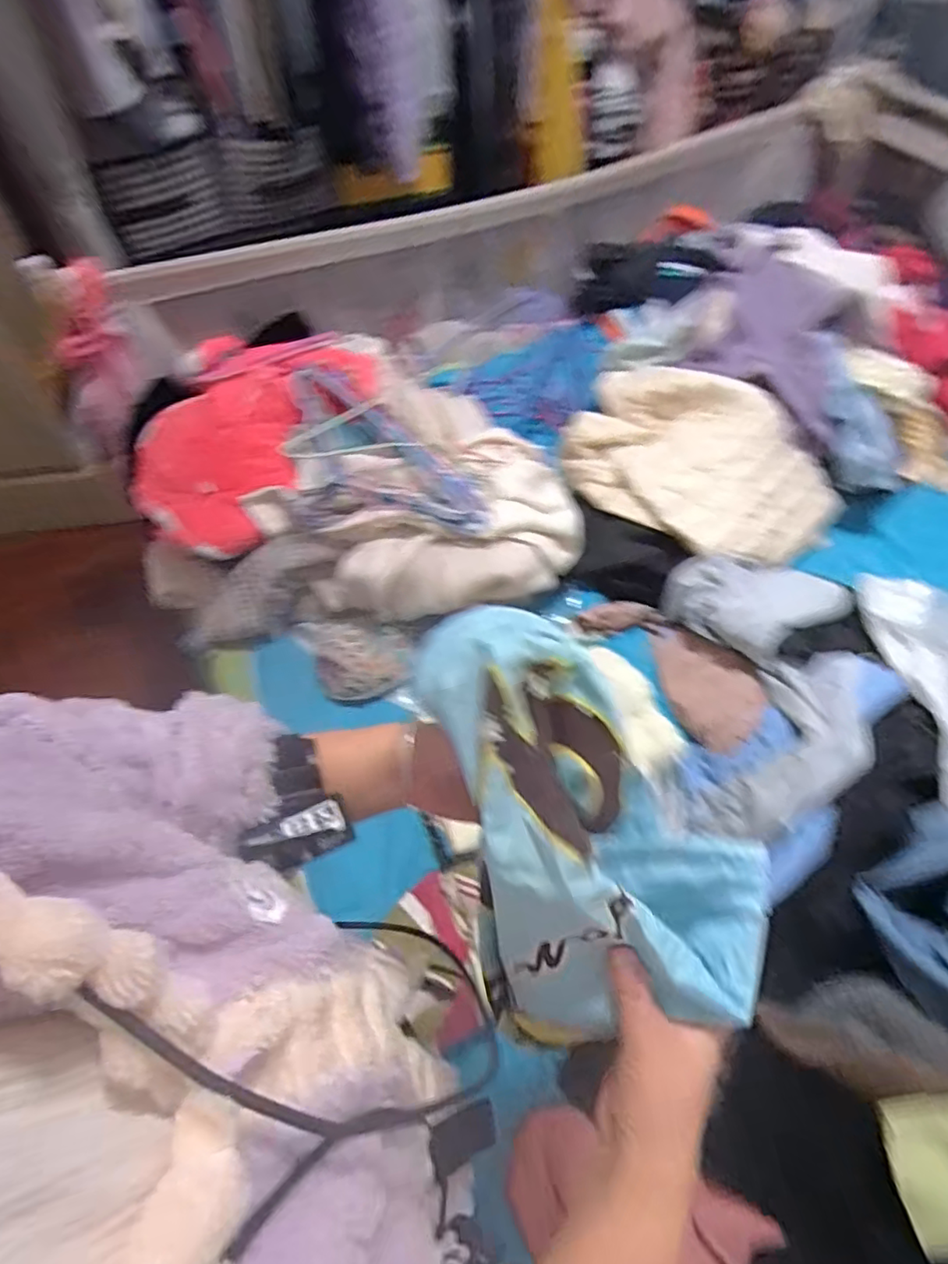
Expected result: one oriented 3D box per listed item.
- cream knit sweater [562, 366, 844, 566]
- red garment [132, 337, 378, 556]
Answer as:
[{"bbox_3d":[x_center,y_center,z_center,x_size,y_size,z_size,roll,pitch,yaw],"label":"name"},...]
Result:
[{"bbox_3d":[0.410,-0.302,1.146,0.506,0.152,0.364,33,63,19],"label":"cream knit sweater"},{"bbox_3d":[-0.379,-0.360,1.066,0.289,0.192,0.464,31,62,17],"label":"red garment"}]

